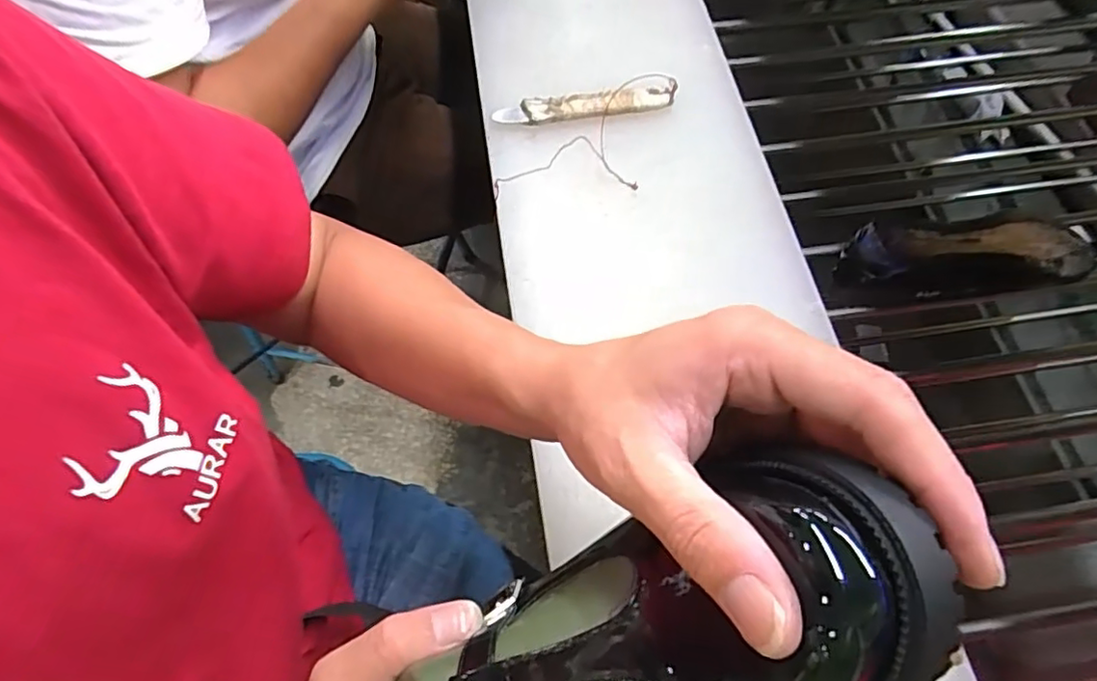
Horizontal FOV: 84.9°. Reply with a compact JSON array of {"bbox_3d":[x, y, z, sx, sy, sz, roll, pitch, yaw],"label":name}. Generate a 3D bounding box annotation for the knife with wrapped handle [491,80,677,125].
[{"bbox_3d":[0.035,-0.215,0.548,0.168,0.016,0.022,-9,64,-5],"label":"knife with wrapped handle"}]

